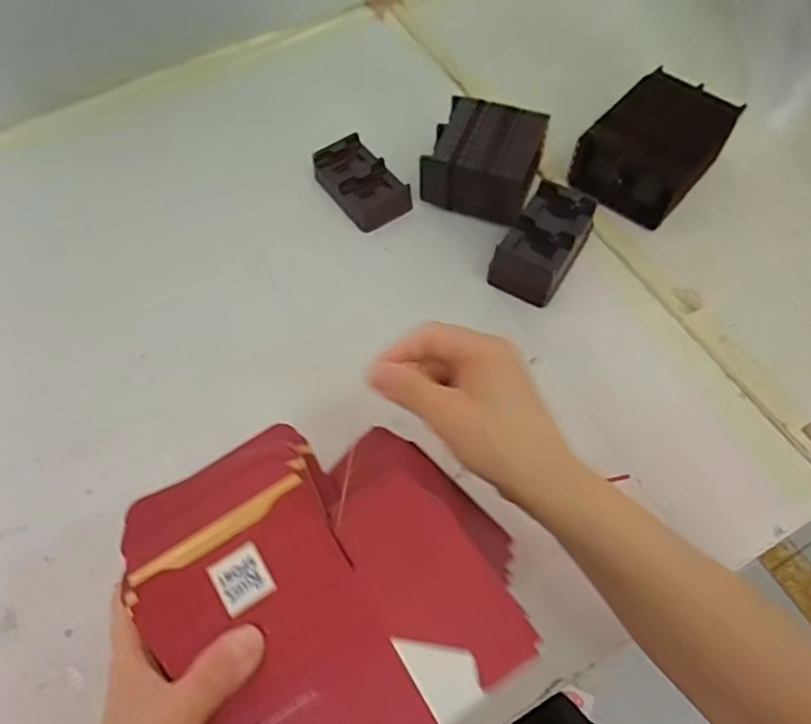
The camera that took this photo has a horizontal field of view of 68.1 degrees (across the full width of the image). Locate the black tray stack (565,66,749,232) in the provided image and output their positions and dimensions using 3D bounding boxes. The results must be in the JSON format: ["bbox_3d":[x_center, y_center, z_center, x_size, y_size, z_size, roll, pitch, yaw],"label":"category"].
[{"bbox_3d":[0.231,-0.200,0.551,0.100,0.057,0.133,37,68,18],"label":"black tray stack"}]

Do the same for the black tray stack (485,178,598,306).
[{"bbox_3d":[0.117,-0.102,0.509,0.057,0.043,0.096,29,66,15],"label":"black tray stack"}]

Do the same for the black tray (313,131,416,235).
[{"bbox_3d":[-0.042,-0.170,0.561,0.056,0.026,0.092,-34,67,-16],"label":"black tray"}]

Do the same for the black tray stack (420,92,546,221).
[{"bbox_3d":[0.073,-0.181,0.546,0.094,0.059,0.103,20,64,11],"label":"black tray stack"}]

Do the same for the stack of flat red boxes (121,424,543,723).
[{"bbox_3d":[-0.040,0.112,0.310,0.170,0.056,0.171,-30,66,-14],"label":"stack of flat red boxes"}]

